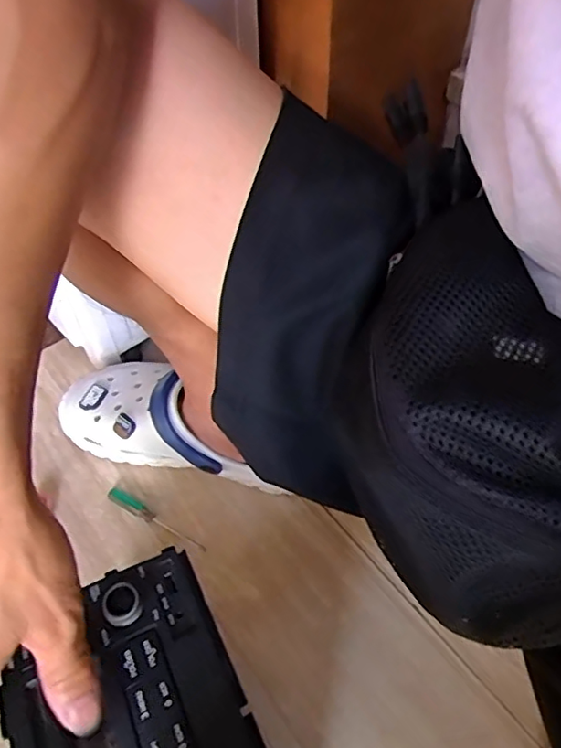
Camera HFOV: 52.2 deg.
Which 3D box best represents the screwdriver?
[{"bbox_3d":[-0.125,0.145,0.565,0.115,0.009,0.015,27,58,20],"label":"screwdriver"}]

